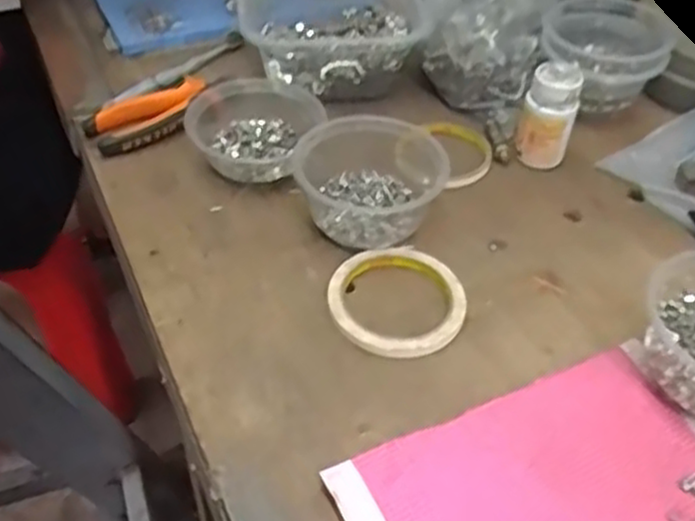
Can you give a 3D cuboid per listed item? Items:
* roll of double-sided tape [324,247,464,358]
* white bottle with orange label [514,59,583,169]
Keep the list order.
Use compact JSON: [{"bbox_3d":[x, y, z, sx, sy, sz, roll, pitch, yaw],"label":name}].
[{"bbox_3d":[0.035,0.025,0.530,0.097,0.012,0.100,2,45,-2],"label":"roll of double-sided tape"},{"bbox_3d":[0.173,-0.124,0.639,0.044,0.080,0.044,-3,48,3],"label":"white bottle with orange label"}]

